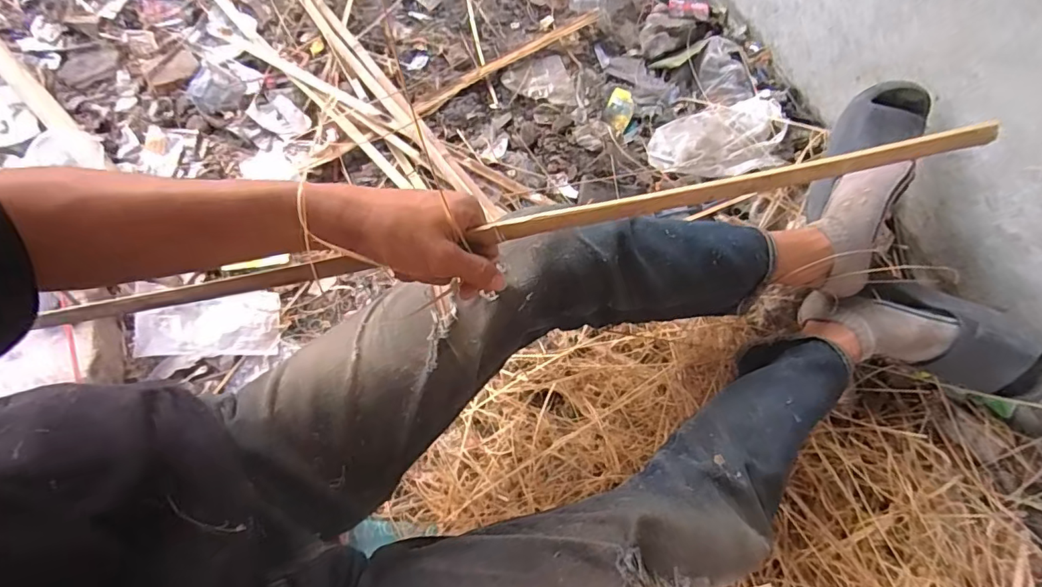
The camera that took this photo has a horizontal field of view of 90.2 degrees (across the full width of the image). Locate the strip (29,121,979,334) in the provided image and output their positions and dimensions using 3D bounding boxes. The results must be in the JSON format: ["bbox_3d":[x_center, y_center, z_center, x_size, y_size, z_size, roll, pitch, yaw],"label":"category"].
[{"bbox_3d":[-0.047,-0.040,0.404,0.727,0.021,0.012,-10,67,9],"label":"strip"}]

